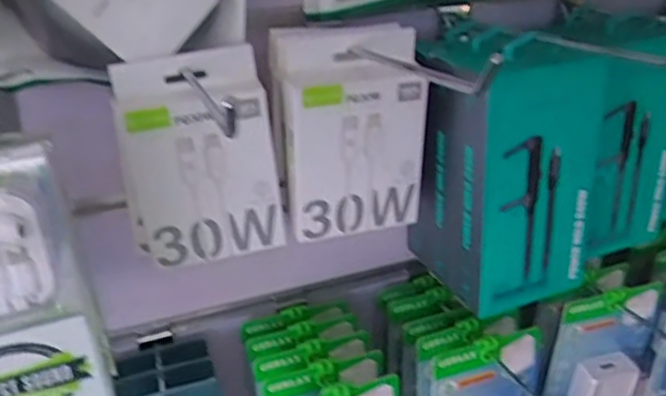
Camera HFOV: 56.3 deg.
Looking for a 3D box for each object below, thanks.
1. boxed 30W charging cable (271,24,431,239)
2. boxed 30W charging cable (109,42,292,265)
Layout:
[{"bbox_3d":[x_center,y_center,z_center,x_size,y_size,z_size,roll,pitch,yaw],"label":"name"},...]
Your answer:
[{"bbox_3d":[0.012,-0.039,0.371,0.082,0.121,0.035,-9,26,-12],"label":"boxed 30W charging cable"},{"bbox_3d":[-0.075,-0.023,0.358,0.083,0.116,0.022,-9,26,-11],"label":"boxed 30W charging cable"}]

